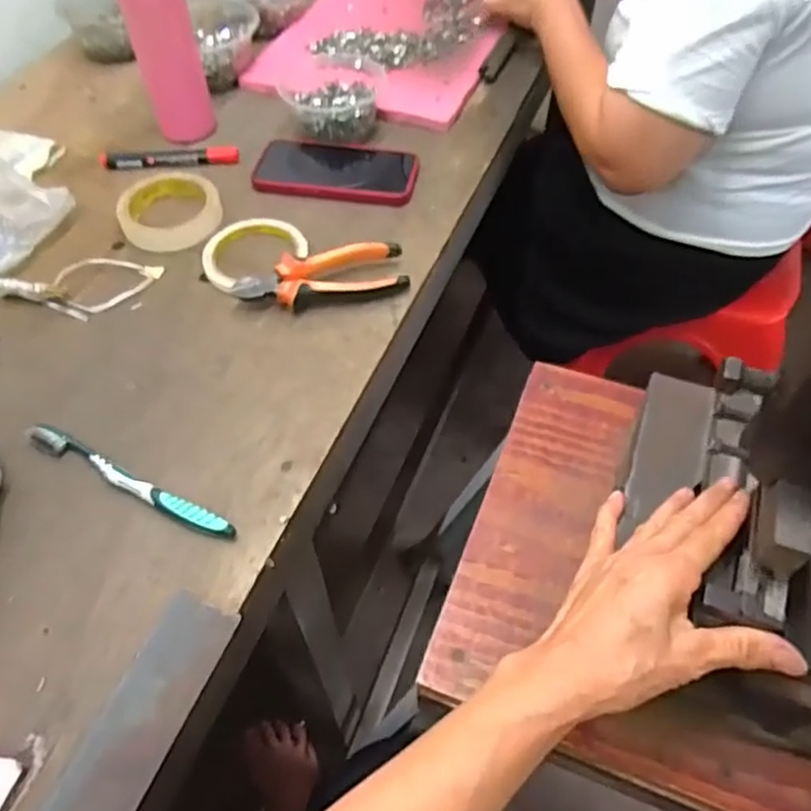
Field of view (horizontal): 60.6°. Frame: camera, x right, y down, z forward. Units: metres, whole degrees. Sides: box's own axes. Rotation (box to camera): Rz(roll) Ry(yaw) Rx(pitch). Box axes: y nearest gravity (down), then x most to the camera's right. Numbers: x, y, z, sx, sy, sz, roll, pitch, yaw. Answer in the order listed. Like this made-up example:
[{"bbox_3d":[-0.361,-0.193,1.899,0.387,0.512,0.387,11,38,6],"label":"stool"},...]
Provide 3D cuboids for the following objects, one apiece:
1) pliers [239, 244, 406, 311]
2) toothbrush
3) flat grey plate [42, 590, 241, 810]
[{"bbox_3d":[-0.073,-0.114,0.620,0.149,0.026,0.049,-10,54,-11],"label":"pliers"},{"bbox_3d":[-0.204,0.054,0.507,0.183,0.012,0.018,24,55,14],"label":"toothbrush"},{"bbox_3d":[-0.177,0.222,0.386,0.050,0.008,0.246,14,55,18],"label":"flat grey plate"}]

